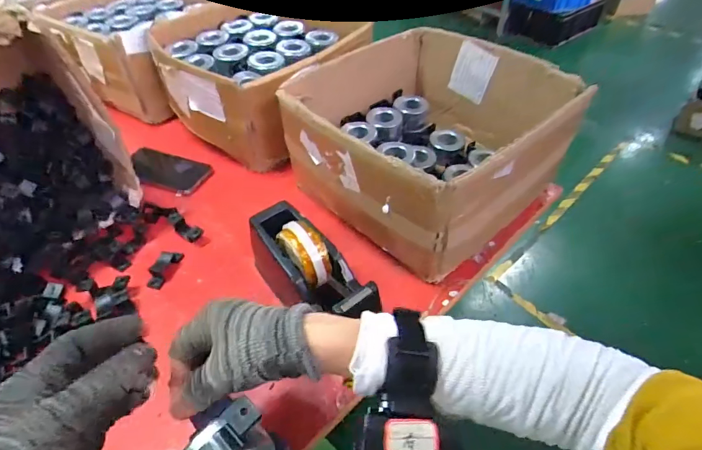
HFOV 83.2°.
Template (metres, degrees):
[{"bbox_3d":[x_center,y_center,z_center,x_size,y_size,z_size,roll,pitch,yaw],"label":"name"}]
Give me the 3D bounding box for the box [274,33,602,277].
[{"bbox_3d":[0.112,-0.134,0.598,0.327,0.172,0.335,-35,55,-28],"label":"box"}]

